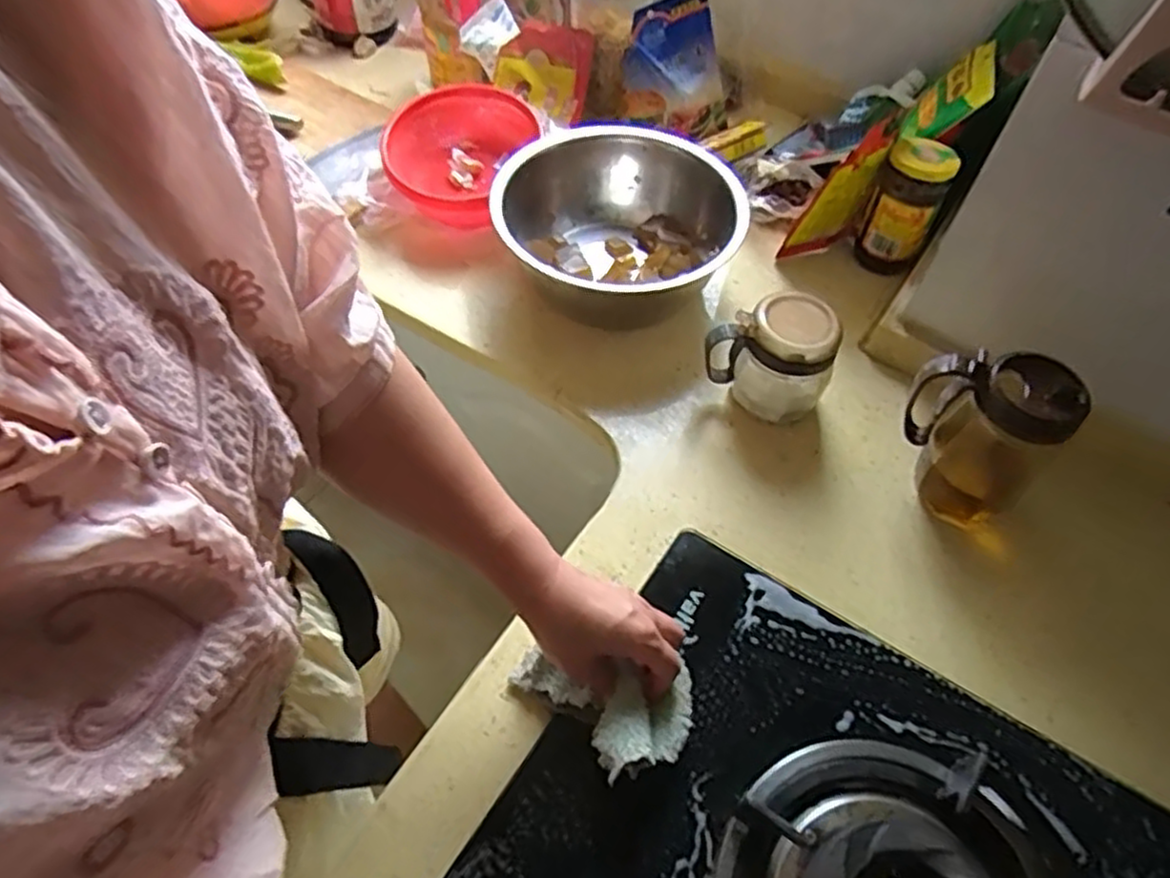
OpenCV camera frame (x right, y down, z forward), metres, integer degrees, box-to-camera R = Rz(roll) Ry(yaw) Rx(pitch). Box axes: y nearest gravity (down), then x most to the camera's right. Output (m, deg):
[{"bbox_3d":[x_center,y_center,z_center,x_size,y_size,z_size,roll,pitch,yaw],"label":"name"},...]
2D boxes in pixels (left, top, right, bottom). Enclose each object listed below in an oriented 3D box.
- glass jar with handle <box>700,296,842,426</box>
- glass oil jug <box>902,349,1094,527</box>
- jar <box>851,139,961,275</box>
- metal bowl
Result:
[{"bbox_3d":[0.174,-0.073,0.679,0.105,0.107,0.071,30,59,19],"label":"glass jar with handle"},{"bbox_3d":[0.328,-0.009,0.607,0.087,0.152,0.107,-34,61,-23],"label":"glass oil jug"},{"bbox_3d":[0.330,-0.237,0.768,0.066,0.136,0.057,25,57,16],"label":"jar"},{"bbox_3d":[0.035,-0.212,0.775,0.241,0.124,0.241,0,54,-1],"label":"metal bowl"}]

